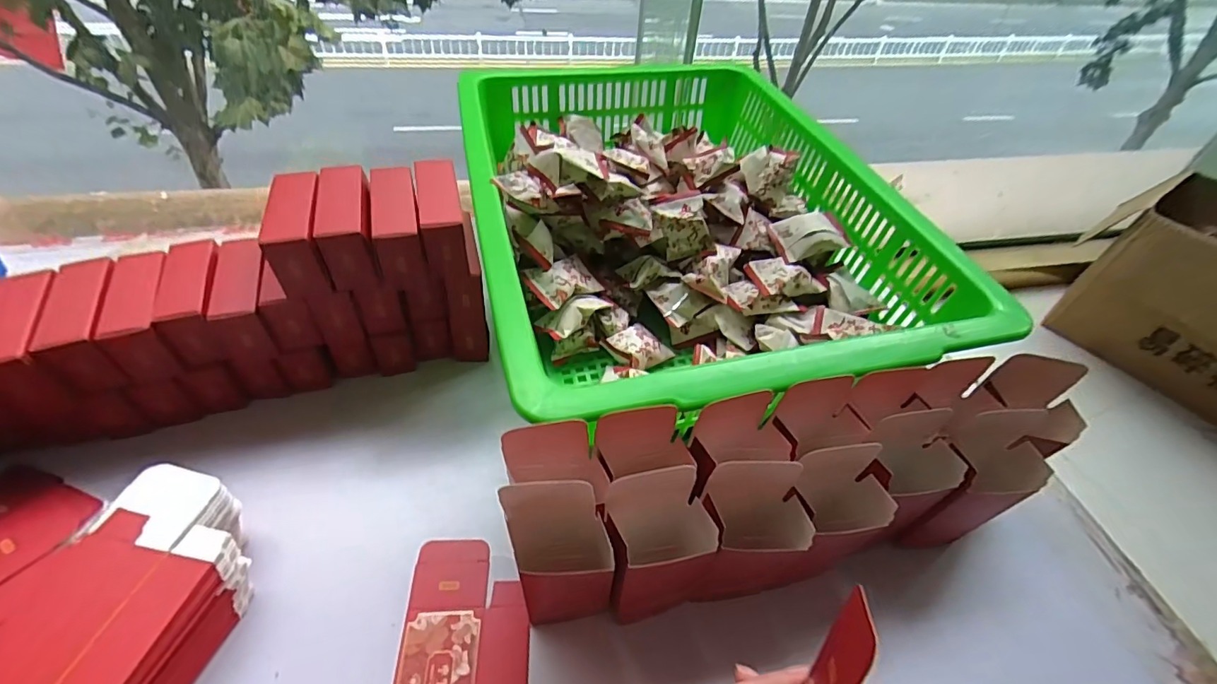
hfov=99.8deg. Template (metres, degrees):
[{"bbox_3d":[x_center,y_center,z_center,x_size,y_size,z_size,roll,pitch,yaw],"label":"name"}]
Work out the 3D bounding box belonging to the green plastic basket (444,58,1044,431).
[{"bbox_3d":[0.062,-0.114,0.526,0.373,0.139,0.506,-8,48,-13],"label":"green plastic basket"}]

